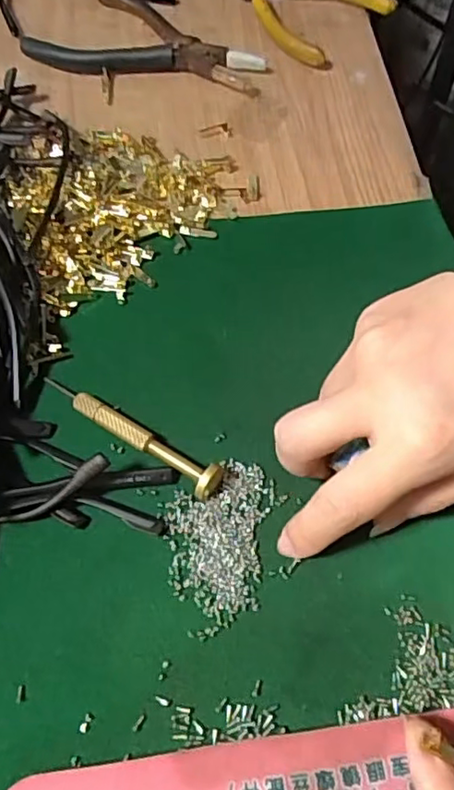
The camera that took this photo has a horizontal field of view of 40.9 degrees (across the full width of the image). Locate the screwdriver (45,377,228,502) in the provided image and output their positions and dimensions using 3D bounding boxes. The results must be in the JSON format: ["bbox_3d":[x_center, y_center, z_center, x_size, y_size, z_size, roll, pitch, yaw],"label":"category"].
[{"bbox_3d":[-0.043,0.016,0.263,0.093,0.012,0.013,30,67,16],"label":"screwdriver"}]

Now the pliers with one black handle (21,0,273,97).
[{"bbox_3d":[-0.047,-0.228,0.392,0.149,0.014,0.071,17,64,10],"label":"pliers with one black handle"}]

